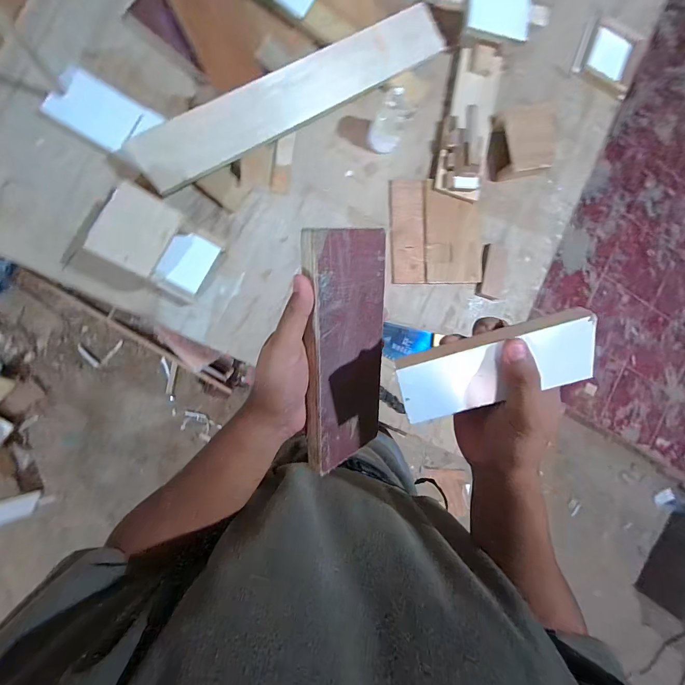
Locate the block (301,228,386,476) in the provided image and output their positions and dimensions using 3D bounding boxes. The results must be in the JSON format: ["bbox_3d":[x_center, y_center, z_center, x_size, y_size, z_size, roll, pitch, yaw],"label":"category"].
[{"bbox_3d":[0.004,0.009,0.306,0.090,0.013,0.210,-18,116,-43],"label":"block"}]

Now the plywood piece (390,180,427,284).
[{"bbox_3d":[0.142,-0.236,0.720,0.076,0.007,0.214,-2,91,-10],"label":"plywood piece"}]

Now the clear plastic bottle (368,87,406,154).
[{"bbox_3d":[0.094,-0.425,0.651,0.065,0.099,0.068,0,90,-10],"label":"clear plastic bottle"}]

